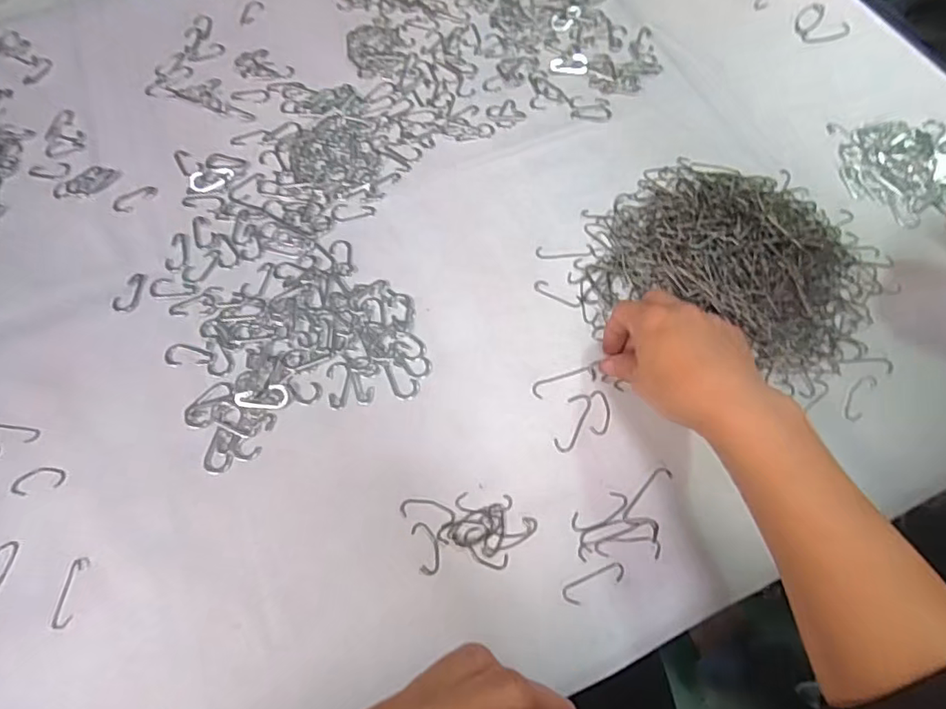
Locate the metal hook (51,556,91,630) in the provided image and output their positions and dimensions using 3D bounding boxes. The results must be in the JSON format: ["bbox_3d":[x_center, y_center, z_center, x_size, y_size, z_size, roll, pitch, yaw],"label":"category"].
[{"bbox_3d":[-0.249,0.147,0.341,0.012,0.004,0.040,4,65,2],"label":"metal hook"}]

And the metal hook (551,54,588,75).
[{"bbox_3d":[0.094,-0.282,0.536,0.035,0.004,0.024,-4,65,-2],"label":"metal hook"}]

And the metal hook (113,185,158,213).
[{"bbox_3d":[-0.291,-0.136,0.475,0.037,0.004,0.023,-39,71,-16],"label":"metal hook"}]

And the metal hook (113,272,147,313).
[{"bbox_3d":[-0.268,-0.049,0.432,0.019,0.004,0.036,10,65,5],"label":"metal hook"}]

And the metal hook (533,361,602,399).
[{"bbox_3d":[0.068,0.018,0.400,0.052,0.004,0.013,-18,66,-6],"label":"metal hook"}]

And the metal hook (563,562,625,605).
[{"bbox_3d":[0.075,0.141,0.341,0.041,0.004,0.012,-23,67,-10],"label":"metal hook"}]

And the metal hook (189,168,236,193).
[{"bbox_3d":[-0.228,-0.152,0.481,0.037,0.004,0.025,-13,66,-6],"label":"metal hook"}]

